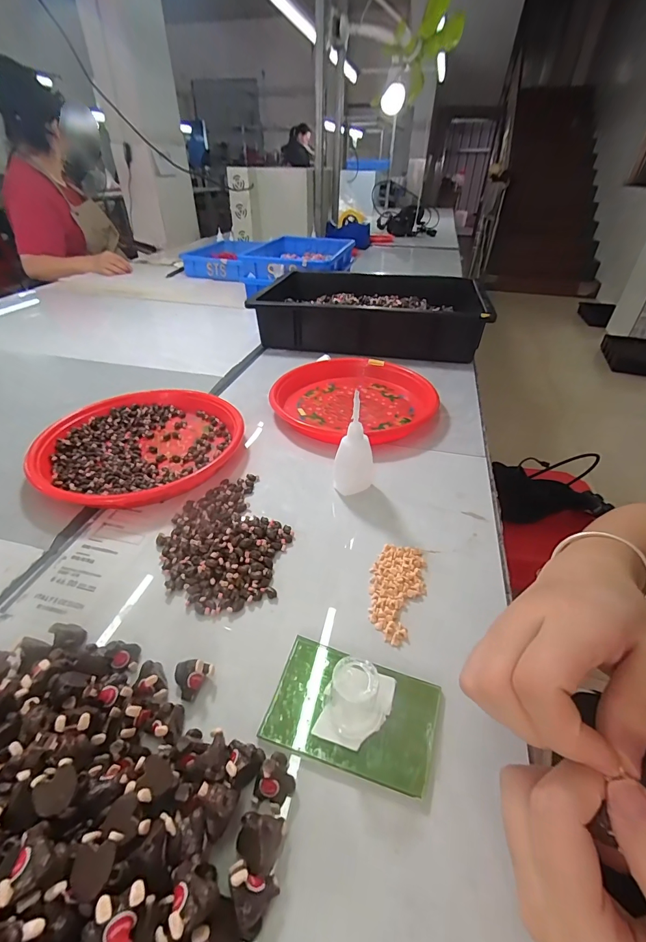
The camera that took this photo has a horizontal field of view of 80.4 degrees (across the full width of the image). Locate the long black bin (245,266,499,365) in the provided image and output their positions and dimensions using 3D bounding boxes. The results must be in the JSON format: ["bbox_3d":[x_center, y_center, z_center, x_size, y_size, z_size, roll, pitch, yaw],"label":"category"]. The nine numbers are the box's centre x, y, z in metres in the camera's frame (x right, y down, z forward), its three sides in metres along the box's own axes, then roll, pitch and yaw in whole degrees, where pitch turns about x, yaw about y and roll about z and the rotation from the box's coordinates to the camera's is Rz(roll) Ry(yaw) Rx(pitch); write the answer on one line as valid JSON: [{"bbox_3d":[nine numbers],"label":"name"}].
[{"bbox_3d":[0.103,-0.348,0.832,0.434,0.096,0.320,9,39,10],"label":"long black bin"}]

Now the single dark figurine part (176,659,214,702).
[{"bbox_3d":[-0.086,0.139,0.258,0.024,0.022,0.017,-21,43,-26],"label":"single dark figurine part"}]

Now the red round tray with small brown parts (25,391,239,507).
[{"bbox_3d":[-0.229,-0.040,0.483,0.215,0.027,0.232,1,38,0],"label":"red round tray with small brown parts"}]

